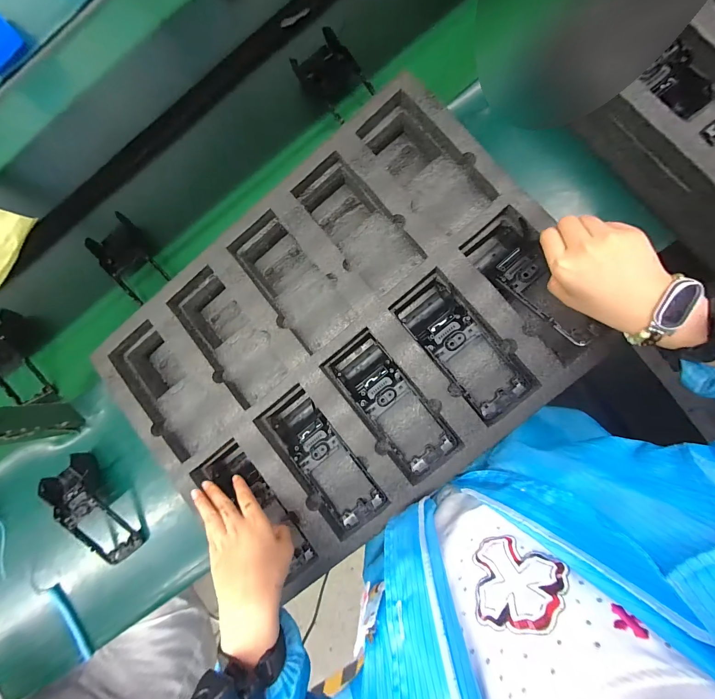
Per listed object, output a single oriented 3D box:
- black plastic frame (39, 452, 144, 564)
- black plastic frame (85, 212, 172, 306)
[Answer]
[{"bbox_3d":[-0.428,0.261,0.505,0.086,0.037,0.181,-35,81,5],"label":"black plastic frame"},{"bbox_3d":[-0.385,-0.151,0.547,0.083,0.047,0.145,-38,81,5],"label":"black plastic frame"}]

